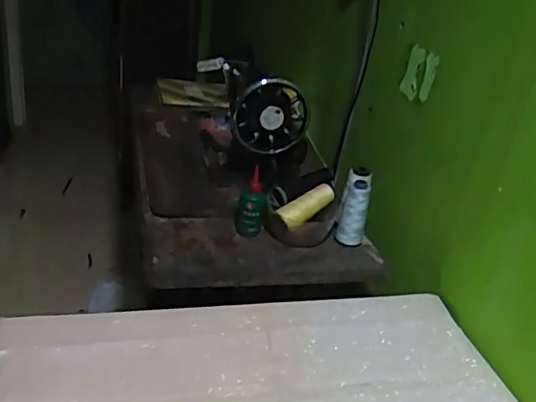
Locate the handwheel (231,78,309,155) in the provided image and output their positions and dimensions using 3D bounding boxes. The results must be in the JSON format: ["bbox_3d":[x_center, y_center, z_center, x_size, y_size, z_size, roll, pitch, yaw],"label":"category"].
[{"bbox_3d":[0.005,-0.143,0.988,0.133,0.129,0.032,4,28,-10],"label":"handwheel"}]

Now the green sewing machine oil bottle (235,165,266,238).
[{"bbox_3d":[-0.028,0.004,0.940,0.043,0.119,0.032,6,27,-1],"label":"green sewing machine oil bottle"}]

